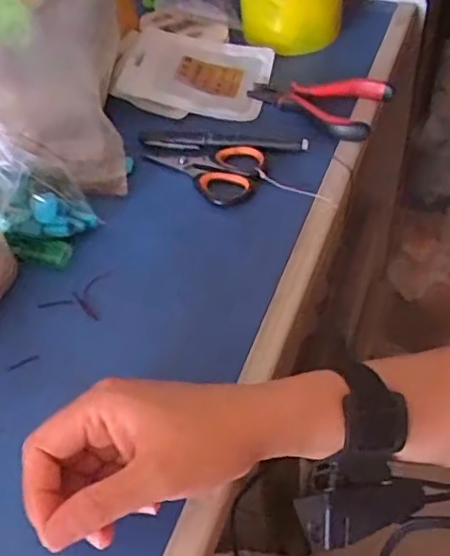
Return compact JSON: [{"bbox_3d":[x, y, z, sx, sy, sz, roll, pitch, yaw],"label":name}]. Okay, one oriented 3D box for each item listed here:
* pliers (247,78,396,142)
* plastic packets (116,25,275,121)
[{"bbox_3d":[0.080,-0.161,0.543,0.121,0.022,0.082,19,55,21],"label":"pliers"},{"bbox_3d":[-0.025,-0.197,0.577,0.132,0.013,0.103,16,60,3],"label":"plastic packets"}]

